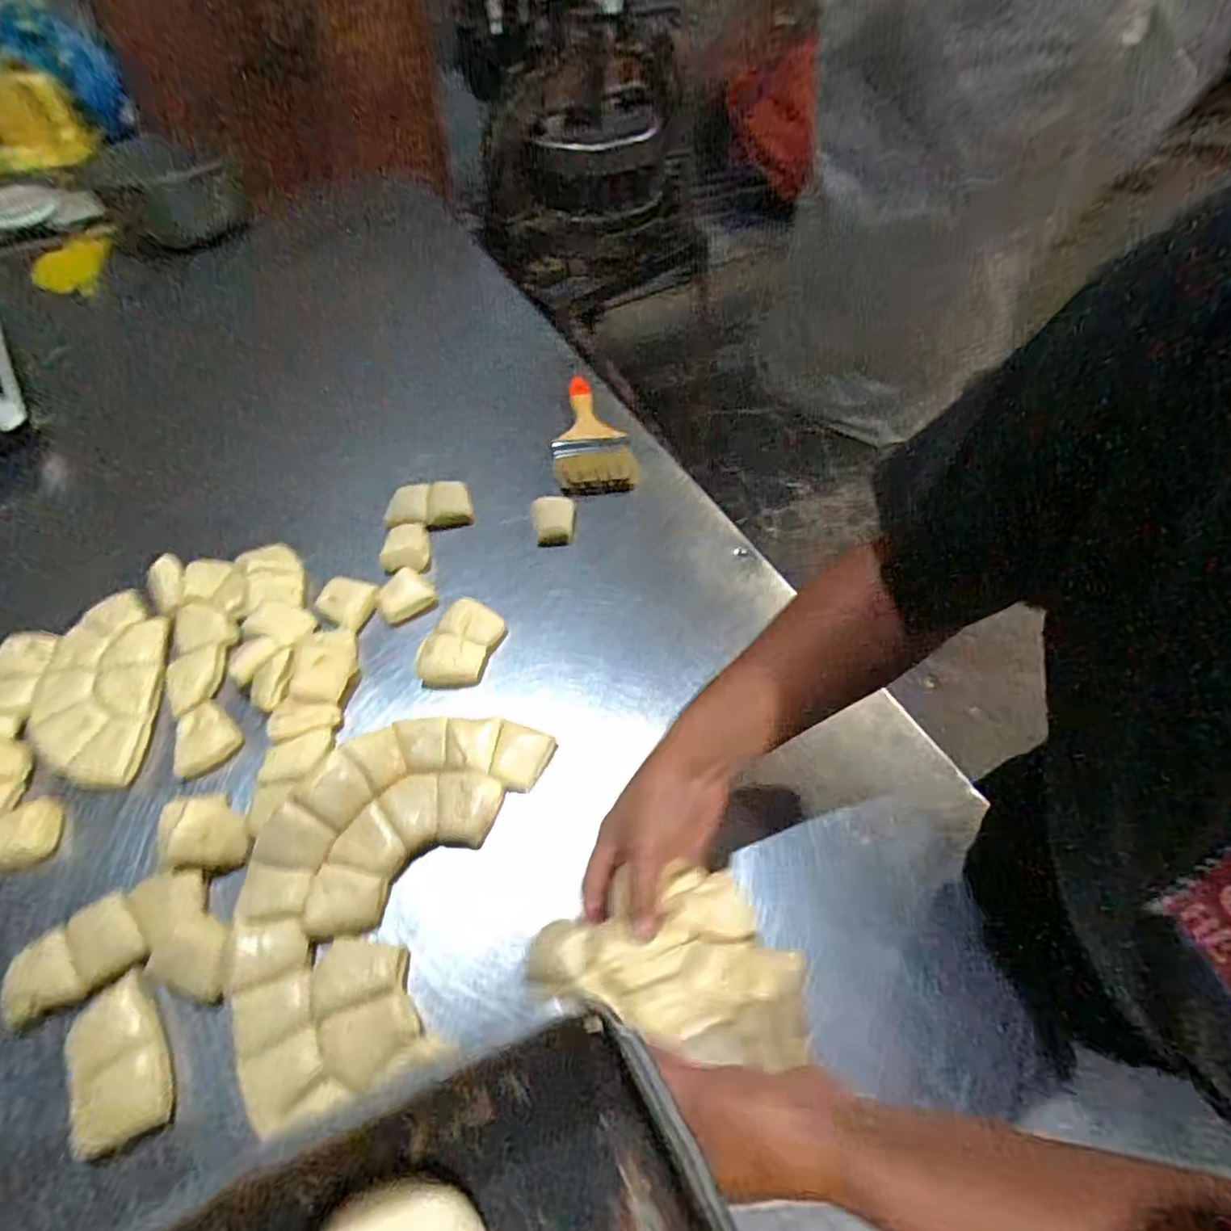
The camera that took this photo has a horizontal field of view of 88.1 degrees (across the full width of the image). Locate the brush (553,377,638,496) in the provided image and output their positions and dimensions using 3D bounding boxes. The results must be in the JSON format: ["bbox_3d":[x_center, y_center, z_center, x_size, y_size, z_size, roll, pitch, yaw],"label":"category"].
[{"bbox_3d":[-0.033,-0.232,0.798,0.095,0.023,0.218,-6,55,-6],"label":"brush"}]

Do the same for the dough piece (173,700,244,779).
[{"bbox_3d":[-0.368,0.111,0.564,0.055,0.023,0.053,-36,63,-24],"label":"dough piece"}]

